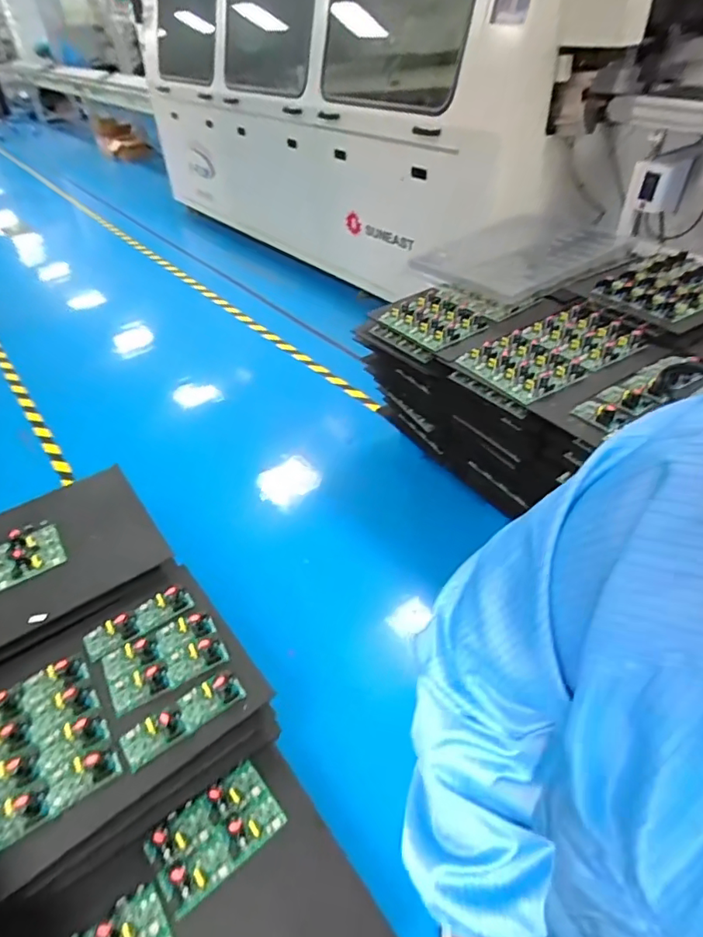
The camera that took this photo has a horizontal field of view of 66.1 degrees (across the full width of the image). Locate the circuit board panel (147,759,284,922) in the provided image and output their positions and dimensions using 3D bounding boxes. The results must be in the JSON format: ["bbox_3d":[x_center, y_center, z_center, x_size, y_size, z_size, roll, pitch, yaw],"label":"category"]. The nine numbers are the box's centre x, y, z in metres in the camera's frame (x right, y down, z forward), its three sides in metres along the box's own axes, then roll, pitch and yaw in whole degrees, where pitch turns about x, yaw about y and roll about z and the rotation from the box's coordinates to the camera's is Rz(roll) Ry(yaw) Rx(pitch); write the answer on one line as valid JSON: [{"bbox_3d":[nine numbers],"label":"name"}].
[{"bbox_3d":[-0.249,0.653,0.979,0.224,0.040,0.146,-28,50,-26],"label":"circuit board panel"}]

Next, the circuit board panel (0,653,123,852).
[{"bbox_3d":[-0.565,0.492,0.968,0.222,0.041,0.272,-26,45,-24],"label":"circuit board panel"}]

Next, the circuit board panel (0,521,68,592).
[{"bbox_3d":[-0.775,0.204,1.223,0.215,0.038,0.149,-24,44,-21],"label":"circuit board panel"}]

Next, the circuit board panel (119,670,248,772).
[{"bbox_3d":[-0.307,0.453,0.993,0.224,0.042,0.077,-27,46,-25],"label":"circuit board panel"}]

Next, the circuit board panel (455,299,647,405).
[{"bbox_3d":[0.601,-0.356,1.590,0.520,0.044,0.318,-24,44,-22],"label":"circuit board panel"}]

